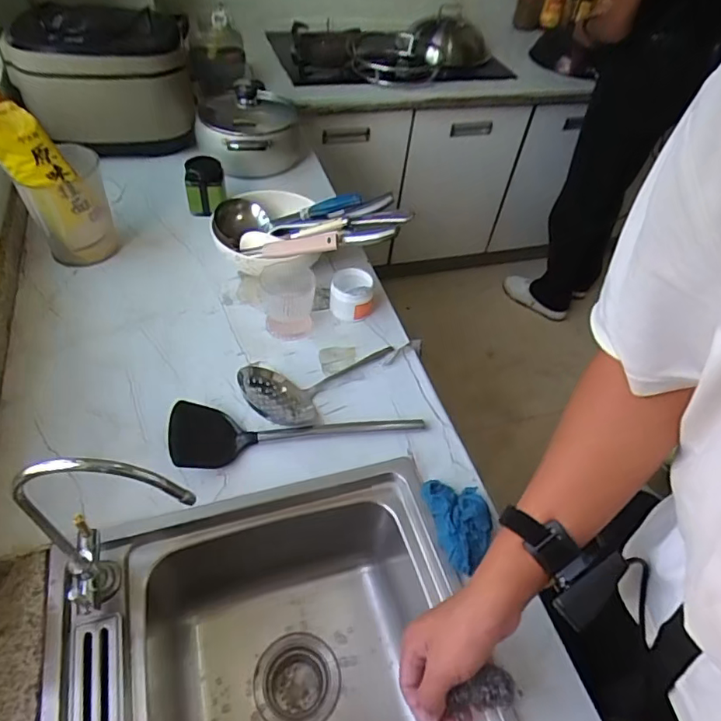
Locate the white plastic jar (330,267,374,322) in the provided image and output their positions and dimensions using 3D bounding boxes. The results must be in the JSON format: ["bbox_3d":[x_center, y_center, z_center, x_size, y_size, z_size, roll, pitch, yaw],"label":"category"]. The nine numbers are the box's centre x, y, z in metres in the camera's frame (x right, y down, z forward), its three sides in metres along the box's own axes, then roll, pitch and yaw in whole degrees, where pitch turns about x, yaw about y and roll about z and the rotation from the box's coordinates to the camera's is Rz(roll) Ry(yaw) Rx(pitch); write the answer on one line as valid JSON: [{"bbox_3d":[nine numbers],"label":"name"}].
[{"bbox_3d":[-0.014,-0.109,0.853,0.068,0.065,0.065,3,49,-3],"label":"white plastic jar"}]

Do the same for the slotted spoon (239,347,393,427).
[{"bbox_3d":[-0.054,0.031,0.753,0.242,0.044,0.108,-16,51,-34],"label":"slotted spoon"}]

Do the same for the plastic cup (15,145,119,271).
[{"bbox_3d":[-0.496,-0.269,0.890,0.122,0.140,0.126,3,49,-3],"label":"plastic cup"}]

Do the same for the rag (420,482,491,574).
[{"bbox_3d":[0.116,0.193,0.621,0.062,0.051,0.107,-4,50,-9],"label":"rag"}]

